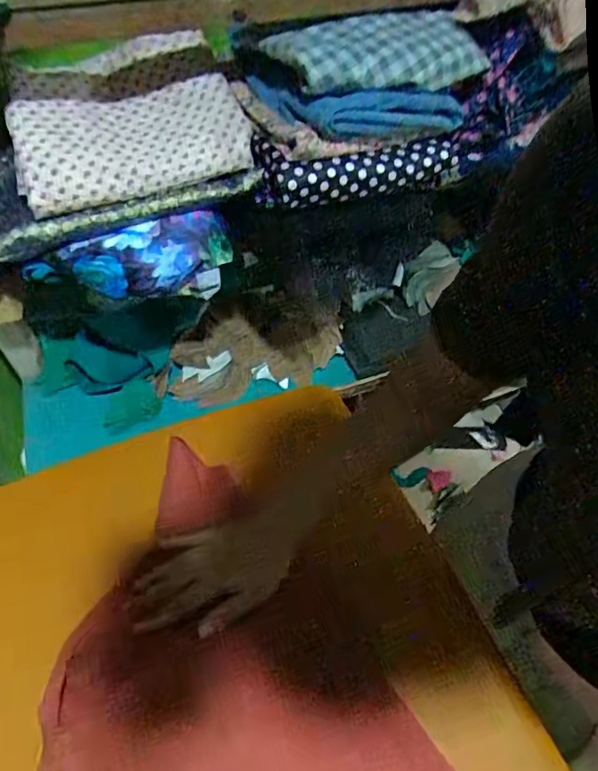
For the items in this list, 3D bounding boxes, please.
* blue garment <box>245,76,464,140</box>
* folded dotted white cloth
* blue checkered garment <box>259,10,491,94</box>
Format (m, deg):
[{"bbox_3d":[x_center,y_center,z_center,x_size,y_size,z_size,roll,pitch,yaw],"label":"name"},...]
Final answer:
[{"bbox_3d":[0.071,-0.335,0.606,0.234,0.059,0.152,-15,52,-11],"label":"blue garment"},{"bbox_3d":[-0.180,-0.271,0.573,0.245,0.026,0.120,-14,82,-13],"label":"folded dotted white cloth"},{"bbox_3d":[0.089,-0.358,0.563,0.233,0.048,0.089,-16,52,-11],"label":"blue checkered garment"}]

